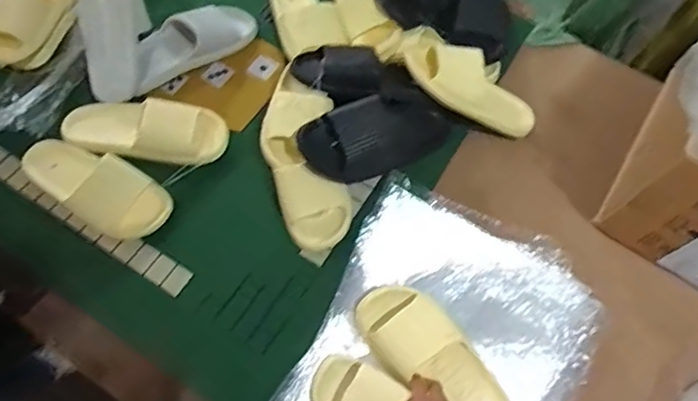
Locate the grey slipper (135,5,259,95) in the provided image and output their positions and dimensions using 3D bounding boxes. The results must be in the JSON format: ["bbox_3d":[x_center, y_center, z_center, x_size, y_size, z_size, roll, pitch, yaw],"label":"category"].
[{"bbox_3d":[-0.278,-0.286,0.930,0.240,0.092,0.104,-28,70,-13],"label":"grey slipper"}]

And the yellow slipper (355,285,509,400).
[{"bbox_3d":[0.115,0.215,0.696,0.245,0.057,0.100,44,72,12],"label":"yellow slipper"}]

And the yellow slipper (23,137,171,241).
[{"bbox_3d":[-0.389,-0.028,0.797,0.236,0.059,0.102,30,69,11],"label":"yellow slipper"}]

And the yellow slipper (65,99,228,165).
[{"bbox_3d":[-0.326,-0.112,0.842,0.253,0.054,0.098,5,67,0],"label":"yellow slipper"}]

